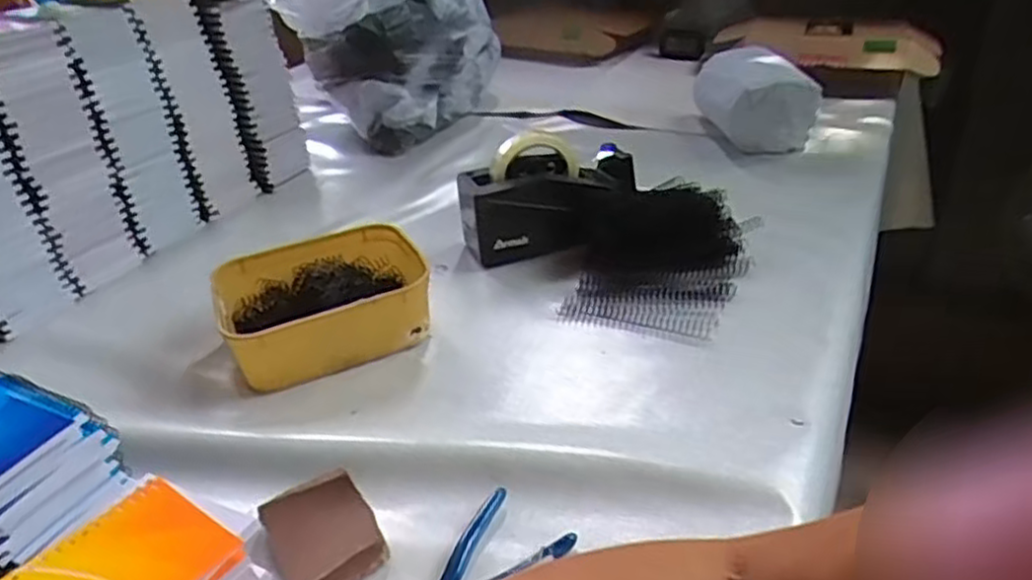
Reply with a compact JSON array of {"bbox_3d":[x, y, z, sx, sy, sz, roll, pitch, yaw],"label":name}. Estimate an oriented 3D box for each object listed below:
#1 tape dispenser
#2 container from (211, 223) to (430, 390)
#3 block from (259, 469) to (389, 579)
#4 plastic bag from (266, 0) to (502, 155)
[{"bbox_3d":[0.036,-0.109,0.820,0.200,0.116,0.100,-8,30,-4],"label":"tape dispenser"},{"bbox_3d":[-0.189,0.012,0.712,0.185,0.070,0.161,-14,31,-15],"label":"container"},{"bbox_3d":[-0.129,0.168,0.487,0.066,0.023,0.086,-21,34,-24],"label":"block"},{"bbox_3d":[-0.211,-0.440,1.180,0.330,0.346,0.270,-7,30,-3],"label":"plastic bag"}]

